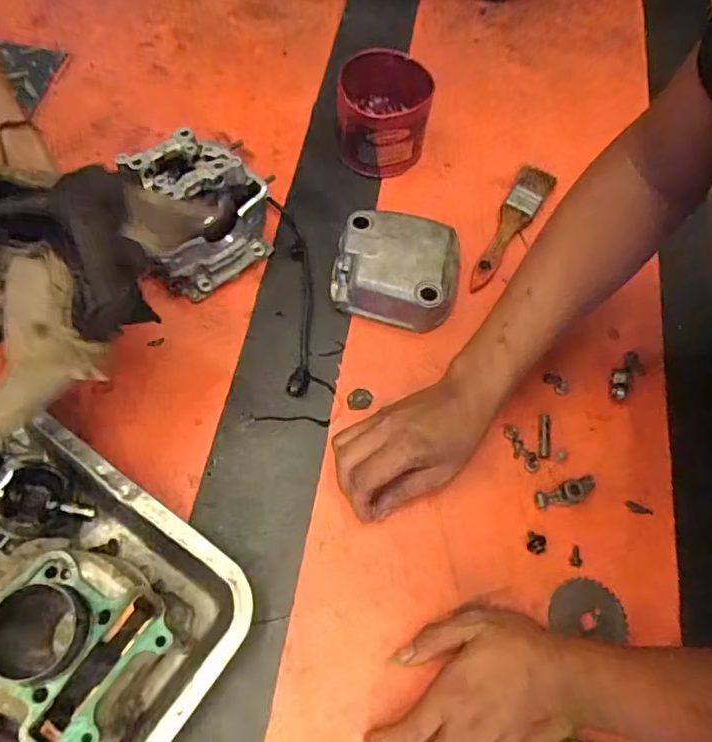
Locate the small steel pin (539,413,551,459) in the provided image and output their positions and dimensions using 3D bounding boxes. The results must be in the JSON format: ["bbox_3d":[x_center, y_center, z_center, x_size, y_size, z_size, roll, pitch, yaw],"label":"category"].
[{"bbox_3d":[0.165,0.057,0.492,0.010,0.005,0.042,8,65,1],"label":"small steel pin"}]

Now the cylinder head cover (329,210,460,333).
[{"bbox_3d":[0.041,-0.098,0.533,0.117,0.056,0.100,16,65,4],"label":"cylinder head cover"}]

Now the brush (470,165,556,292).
[{"bbox_3d":[0.160,-0.151,0.588,0.037,0.016,0.171,29,67,10],"label":"brush"}]

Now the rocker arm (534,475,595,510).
[{"bbox_3d":[0.177,0.104,0.473,0.052,0.012,0.019,-17,67,-10],"label":"rocker arm"}]

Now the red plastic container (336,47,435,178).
[{"bbox_3d":[0.032,-0.271,0.598,0.096,0.085,0.096,-4,65,-5],"label":"red plastic container"}]

